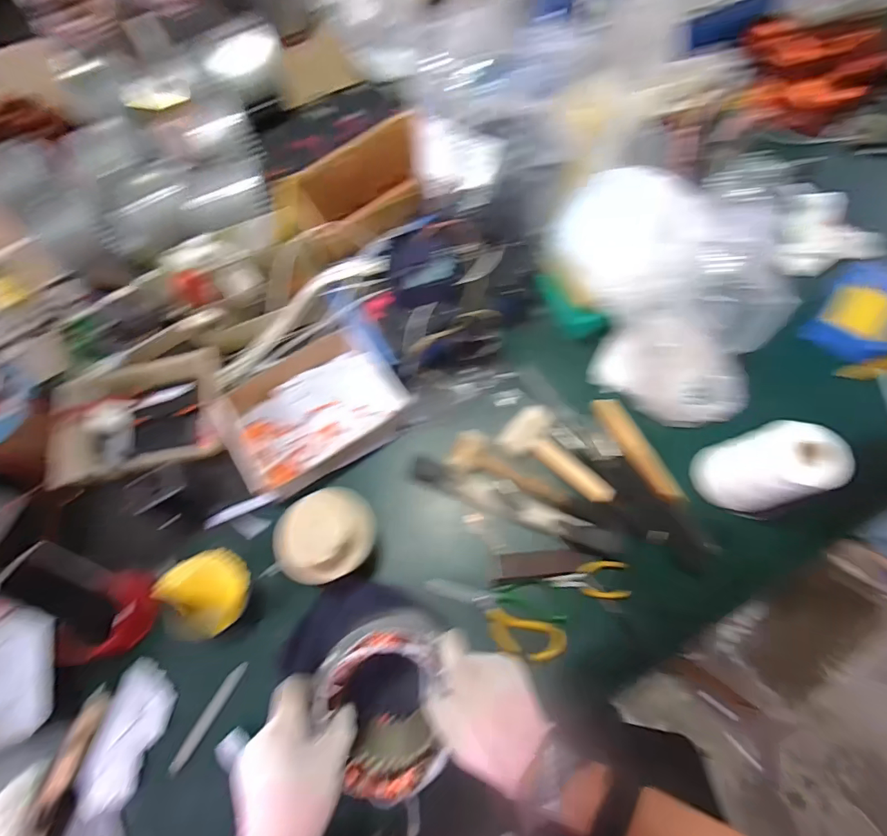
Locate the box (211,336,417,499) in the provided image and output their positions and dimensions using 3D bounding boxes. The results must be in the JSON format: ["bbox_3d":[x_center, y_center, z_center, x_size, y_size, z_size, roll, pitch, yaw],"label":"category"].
[{"bbox_3d":[-0.205,-0.015,0.737,0.269,0.081,0.195,-31,73,-8],"label":"box"}]

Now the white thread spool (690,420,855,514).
[{"bbox_3d":[0.418,0.067,0.595,0.099,0.157,0.082,16,73,7],"label":"white thread spool"}]

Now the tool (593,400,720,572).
[{"bbox_3d":[0.313,0.086,0.671,0.054,0.024,0.271,-22,72,-5],"label":"tool"}]

